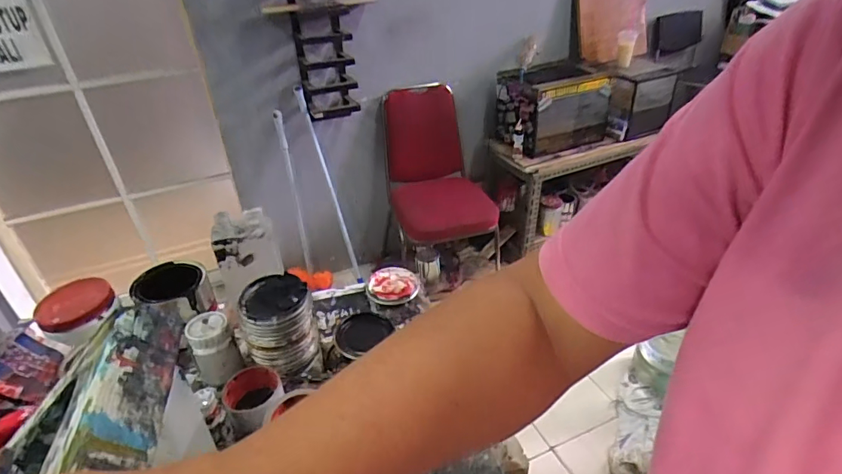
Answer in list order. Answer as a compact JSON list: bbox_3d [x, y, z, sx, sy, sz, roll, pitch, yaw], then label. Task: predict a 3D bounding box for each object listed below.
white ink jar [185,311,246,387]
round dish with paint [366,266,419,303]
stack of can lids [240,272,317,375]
[{"bbox_3d":[-0.321,0.180,0.740,0.059,0.110,0.064,-2,33,1],"label":"white ink jar"},{"bbox_3d":[-0.057,0.096,0.949,0.105,0.019,0.095,-10,34,-12],"label":"round dish with paint"},{"bbox_3d":[-0.222,0.135,0.745,0.101,0.122,0.103,-15,35,-19],"label":"stack of can lids"}]

